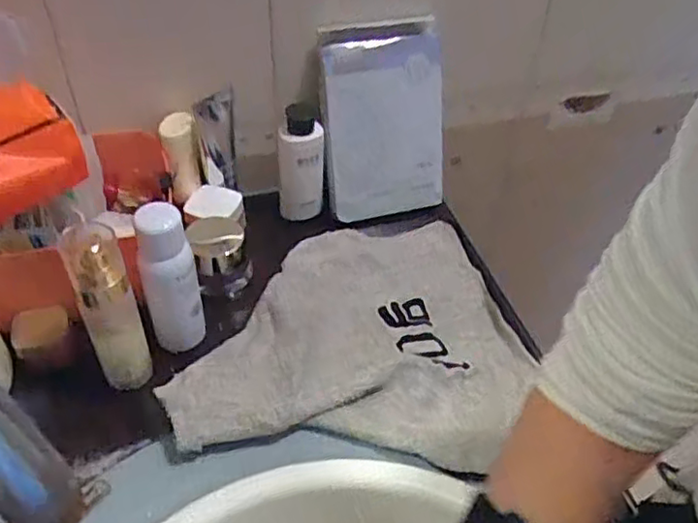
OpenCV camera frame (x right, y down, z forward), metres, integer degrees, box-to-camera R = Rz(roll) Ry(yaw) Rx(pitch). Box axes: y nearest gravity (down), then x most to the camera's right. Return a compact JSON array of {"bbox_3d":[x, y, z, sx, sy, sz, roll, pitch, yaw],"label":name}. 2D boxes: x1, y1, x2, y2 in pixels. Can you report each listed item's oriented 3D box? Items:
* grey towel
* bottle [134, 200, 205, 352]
[{"bbox_3d":[0.032,0.060,0.555,0.244,0.029,0.330,23,48,19],"label":"grey towel"},{"bbox_3d":[-0.148,0.016,0.529,0.042,0.143,0.037,-11,46,-14],"label":"bottle"}]

